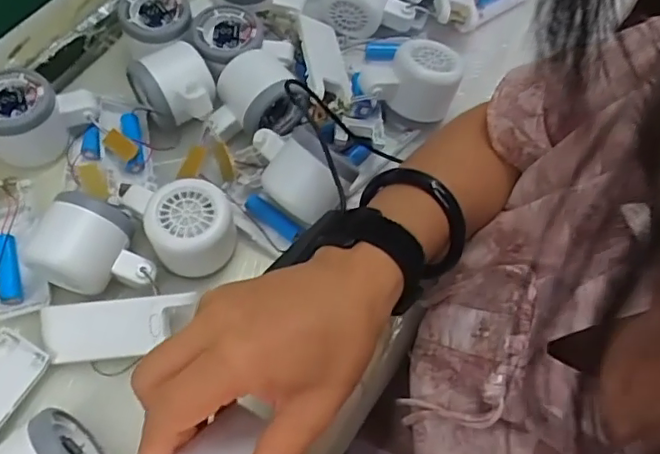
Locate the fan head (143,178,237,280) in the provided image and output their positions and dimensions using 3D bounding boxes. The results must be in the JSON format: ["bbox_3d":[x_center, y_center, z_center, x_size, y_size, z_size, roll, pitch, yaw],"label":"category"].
[{"bbox_3d":[-0.097,0.004,0.408,0.056,0.051,0.058,1,64,-3],"label":"fan head"}]

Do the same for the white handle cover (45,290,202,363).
[{"bbox_3d":[-0.140,0.067,0.386,0.098,0.011,0.040,-4,89,-2],"label":"white handle cover"}]

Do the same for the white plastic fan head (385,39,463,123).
[{"bbox_3d":[0.076,-0.120,0.481,0.058,0.051,0.056,1,64,-3],"label":"white plastic fan head"}]

